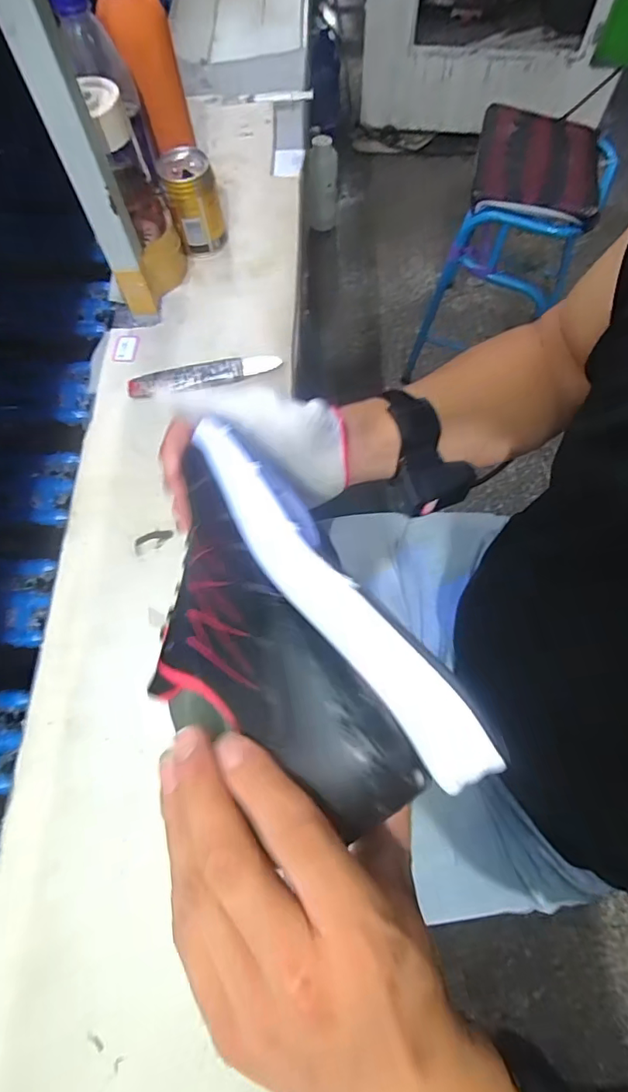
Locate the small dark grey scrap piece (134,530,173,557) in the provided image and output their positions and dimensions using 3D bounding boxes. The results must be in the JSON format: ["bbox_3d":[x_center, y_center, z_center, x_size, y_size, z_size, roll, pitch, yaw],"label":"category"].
[{"bbox_3d":[-0.158,-0.006,0.496,0.038,0.004,0.019,-20,69,-5],"label":"small dark grey scrap piece"}]

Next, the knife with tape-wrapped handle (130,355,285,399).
[{"bbox_3d":[-0.121,-0.189,0.554,0.166,0.011,0.032,-12,68,-2],"label":"knife with tape-wrapped handle"}]

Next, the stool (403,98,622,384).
[{"bbox_3d":[0.439,-0.663,1.224,0.311,0.509,0.316,18,70,9],"label":"stool"}]

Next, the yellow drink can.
[{"bbox_3d":[-0.141,-0.403,0.598,0.058,0.093,0.061,-1,68,2],"label":"yellow drink can"}]

